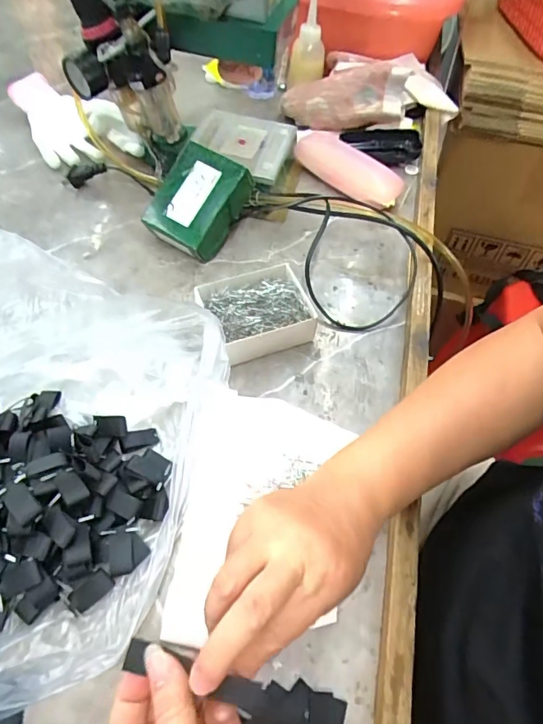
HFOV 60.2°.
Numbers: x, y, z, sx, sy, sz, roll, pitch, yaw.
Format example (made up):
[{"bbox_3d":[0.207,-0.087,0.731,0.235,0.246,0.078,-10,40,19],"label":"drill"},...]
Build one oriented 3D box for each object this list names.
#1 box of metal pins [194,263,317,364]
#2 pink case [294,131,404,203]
[{"bbox_3d":[-0.014,-0.048,0.466,0.099,0.046,0.078,-17,59,-14],"label":"box of metal pins"},{"bbox_3d":[0.098,-0.251,0.607,0.152,0.038,0.058,33,60,17],"label":"pink case"}]

